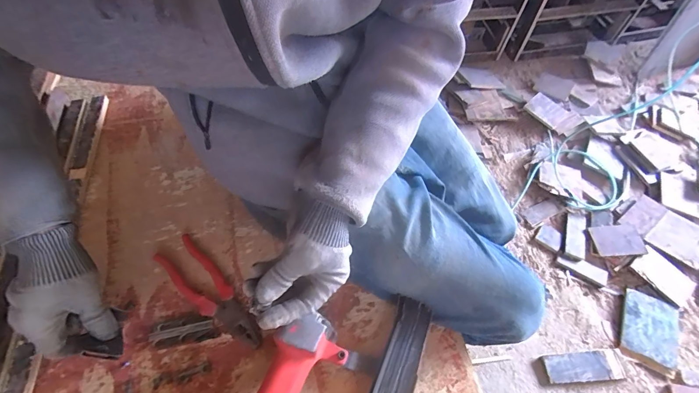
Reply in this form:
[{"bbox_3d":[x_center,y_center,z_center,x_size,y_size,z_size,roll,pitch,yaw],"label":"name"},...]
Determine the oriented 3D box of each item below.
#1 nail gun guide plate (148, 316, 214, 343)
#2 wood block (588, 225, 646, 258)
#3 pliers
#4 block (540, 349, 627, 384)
[{"bbox_3d":[-0.216,0.168,0.446,0.077,0.004,0.026,-10,59,-6],"label":"nail gun guide plate"},{"bbox_3d":[0.940,0.150,1.224,0.147,0.019,0.119,-2,58,2],"label":"wood block"},{"bbox_3d":[-0.186,0.126,0.464,0.192,0.021,0.052,39,66,21],"label":"pliers"},{"bbox_3d":[0.678,0.495,1.019,0.215,0.026,0.076,-6,58,0],"label":"block"}]

